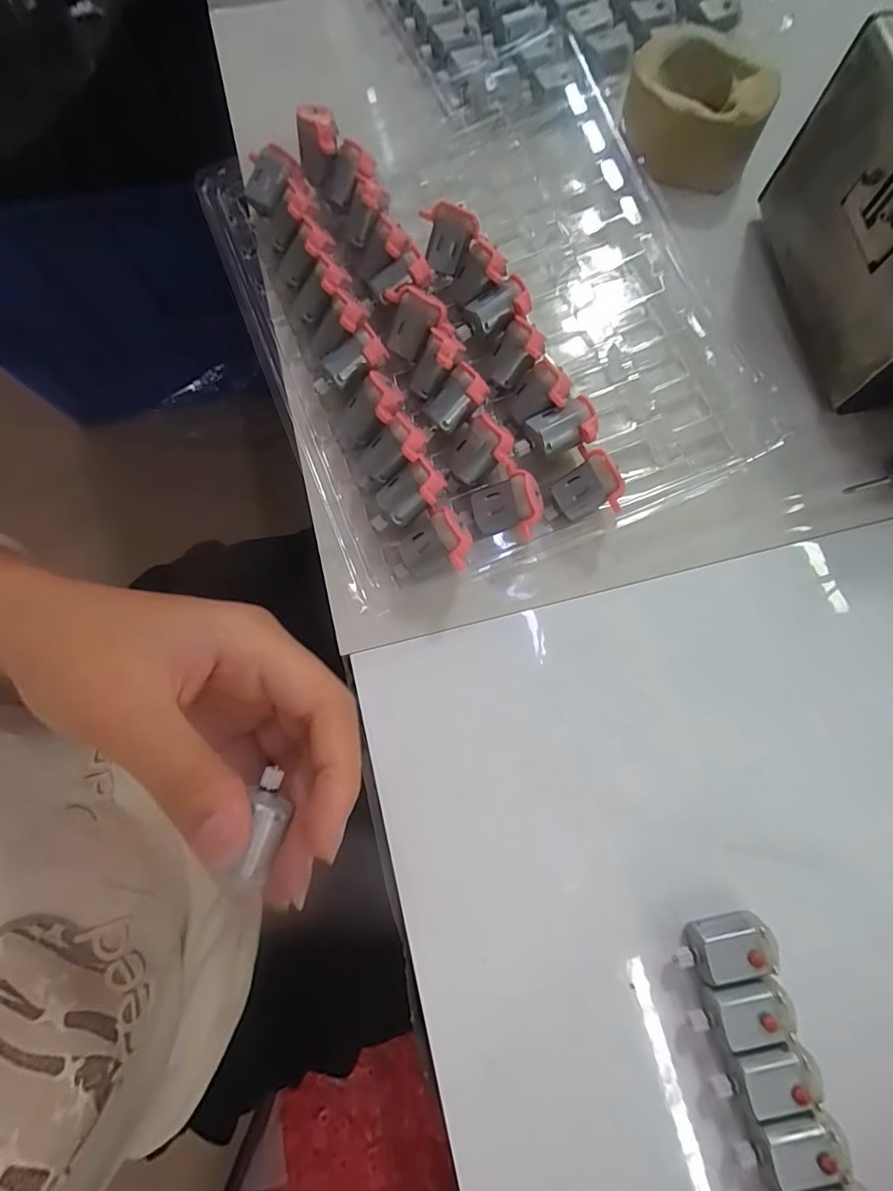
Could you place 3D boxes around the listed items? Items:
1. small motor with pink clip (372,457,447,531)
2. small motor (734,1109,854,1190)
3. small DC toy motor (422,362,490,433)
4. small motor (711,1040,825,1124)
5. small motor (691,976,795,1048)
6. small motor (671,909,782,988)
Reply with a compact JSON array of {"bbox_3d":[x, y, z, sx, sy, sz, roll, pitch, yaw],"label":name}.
[{"bbox_3d":[-0.017,-0.042,0.215,0.036,0.013,0.022,-30,80,23],"label":"small motor with pink clip"},{"bbox_3d":[0.113,0.182,0.169,0.032,0.012,0.018,-17,77,-4],"label":"small motor"},{"bbox_3d":[0.004,-0.085,0.223,0.027,0.011,0.018,-41,97,16],"label":"small DC toy motor"},{"bbox_3d":[0.108,0.163,0.174,0.032,0.012,0.020,-18,77,-4],"label":"small motor"},{"bbox_3d":[0.102,0.144,0.180,0.032,0.016,0.018,-11,77,-3],"label":"small motor"},{"bbox_3d":[0.099,0.126,0.185,0.032,0.016,0.018,-20,77,-5],"label":"small motor"}]

